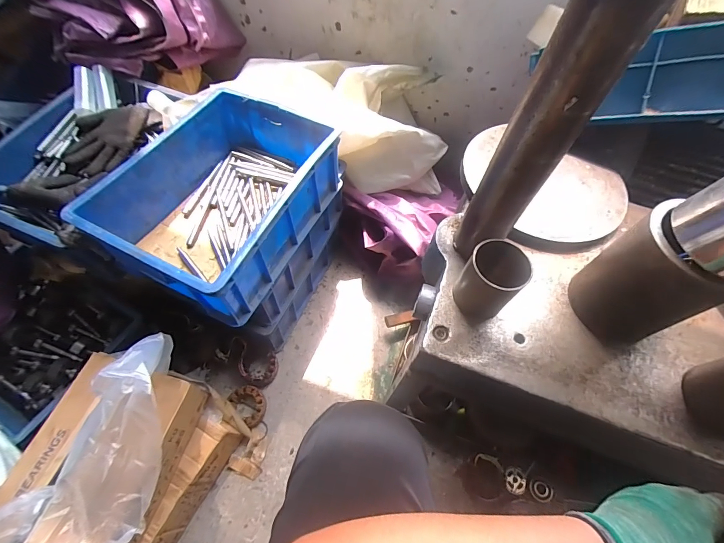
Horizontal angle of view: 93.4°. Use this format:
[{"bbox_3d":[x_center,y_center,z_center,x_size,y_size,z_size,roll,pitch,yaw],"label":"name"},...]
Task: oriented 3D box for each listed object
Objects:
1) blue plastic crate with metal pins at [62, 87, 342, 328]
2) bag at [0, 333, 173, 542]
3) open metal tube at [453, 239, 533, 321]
[{"bbox_3d":[-0.254,-0.138,0.643,0.286,0.149,0.388,24,60,10],"label":"blue plastic crate with metal pins"},{"bbox_3d":[-0.359,0.277,0.444,0.128,0.133,0.395,23,60,9],"label":"bag"},{"bbox_3d":[0.163,0.010,0.434,0.073,0.087,0.070,2,59,-3],"label":"open metal tube"}]

